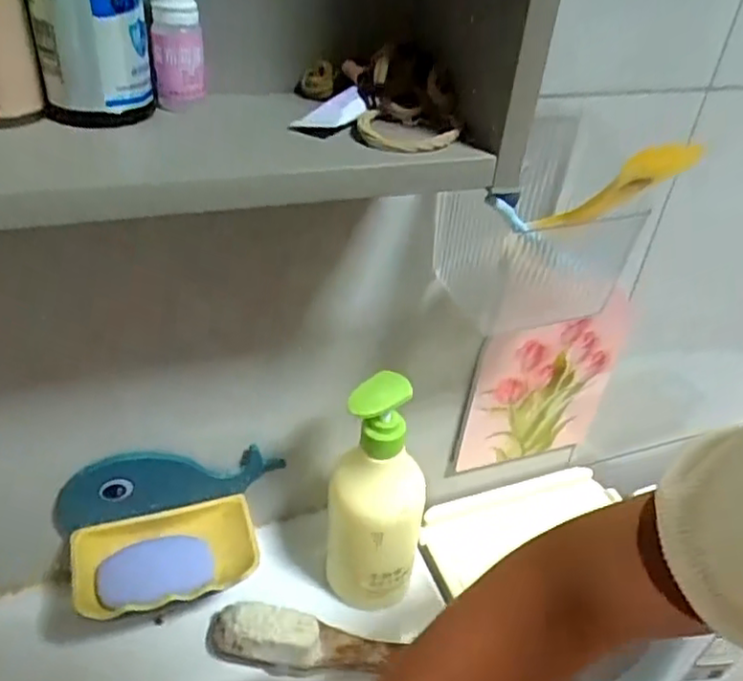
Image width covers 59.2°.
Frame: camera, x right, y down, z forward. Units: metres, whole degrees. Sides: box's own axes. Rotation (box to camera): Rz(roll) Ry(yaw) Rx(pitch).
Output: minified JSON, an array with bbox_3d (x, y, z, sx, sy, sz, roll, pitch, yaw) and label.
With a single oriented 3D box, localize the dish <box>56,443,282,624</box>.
[{"bbox_3d":[-0.140,0.136,0.472,0.160,0.079,0.080,-9,39,-19],"label":"dish"}]

